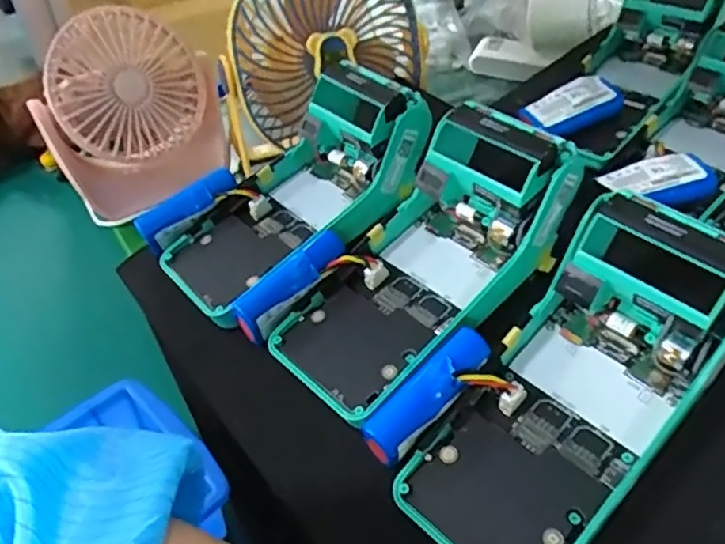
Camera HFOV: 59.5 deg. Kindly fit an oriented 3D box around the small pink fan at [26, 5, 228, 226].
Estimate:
[{"bbox_3d":[-0.177,-0.124,0.495,0.074,0.132,0.130,31,53,27],"label":"small pink fan"}]

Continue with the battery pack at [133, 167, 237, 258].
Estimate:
[{"bbox_3d":[-0.108,-0.042,0.393,0.066,0.019,0.023,-38,55,-13],"label":"battery pack"}]

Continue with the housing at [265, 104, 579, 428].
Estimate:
[{"bbox_3d":[0.034,-0.003,0.330,0.172,0.059,0.083,-47,58,-8],"label":"housing"}]

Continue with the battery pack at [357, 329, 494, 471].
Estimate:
[{"bbox_3d":[0.029,0.055,0.284,0.069,0.016,0.020,-45,58,-9],"label":"battery pack"}]

